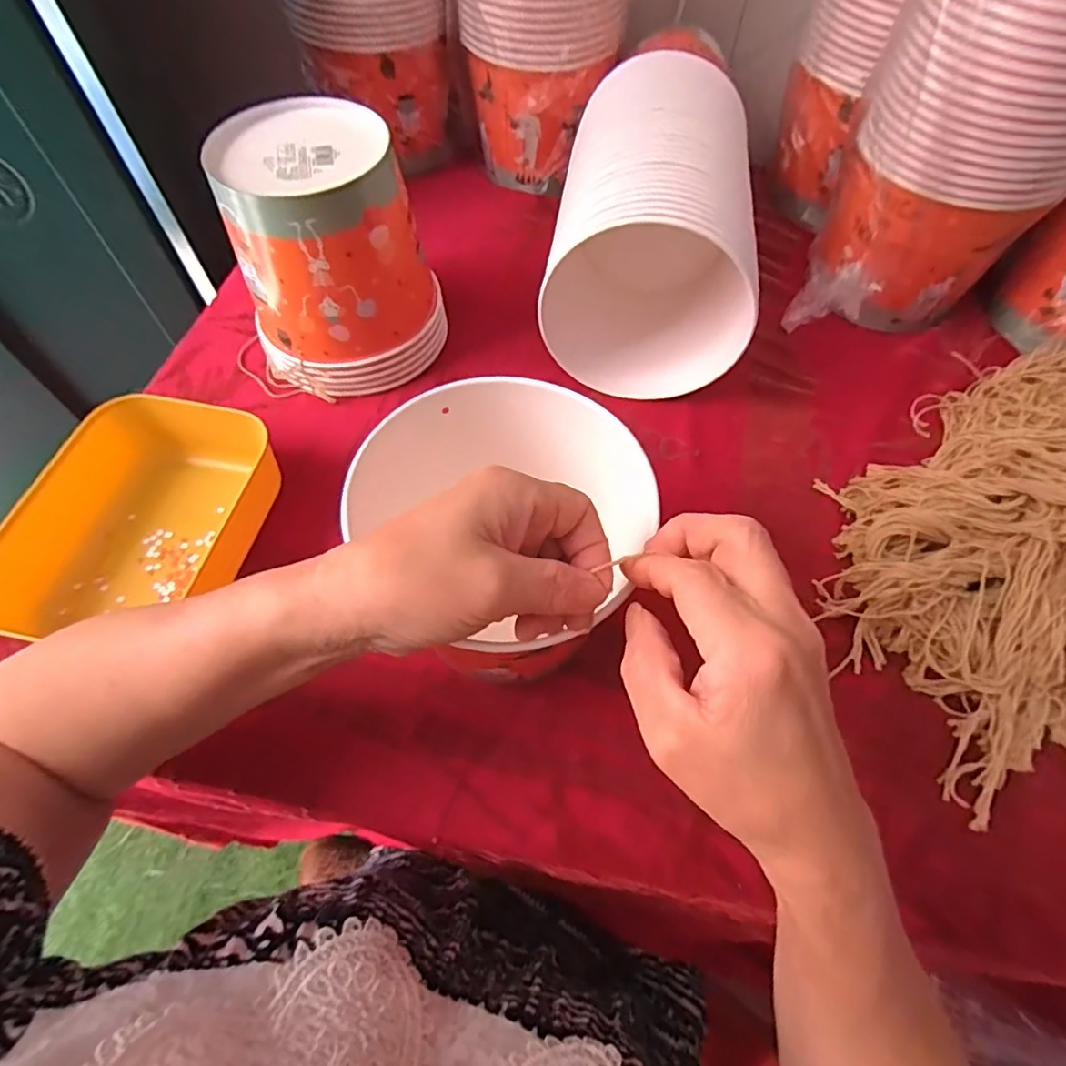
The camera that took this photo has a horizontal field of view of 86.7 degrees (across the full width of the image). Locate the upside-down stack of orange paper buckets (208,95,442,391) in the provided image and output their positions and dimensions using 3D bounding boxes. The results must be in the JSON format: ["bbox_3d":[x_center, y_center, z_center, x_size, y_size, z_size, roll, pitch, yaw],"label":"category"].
[{"bbox_3d":[-0.164,-0.224,0.465,0.158,0.168,0.141,-22,62,-12],"label":"upside-down stack of orange paper buckets"}]

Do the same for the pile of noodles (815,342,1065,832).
[{"bbox_3d":[0.371,0.004,0.388,0.328,0.078,0.274,-20,62,-12],"label":"pile of noodles"}]

